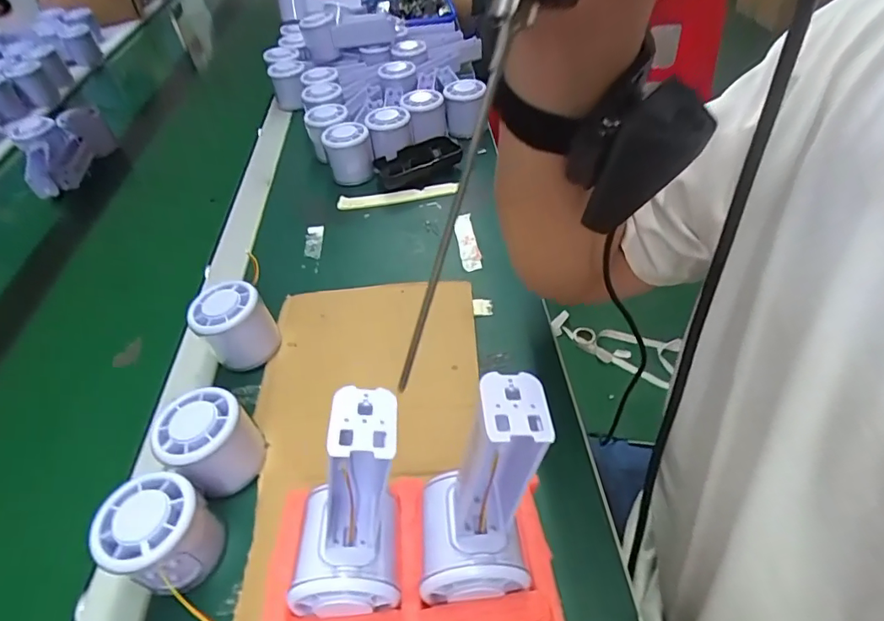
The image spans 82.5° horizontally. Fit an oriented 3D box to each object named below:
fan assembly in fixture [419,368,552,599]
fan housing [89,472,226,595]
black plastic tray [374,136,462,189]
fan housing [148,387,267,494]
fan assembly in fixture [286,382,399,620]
[{"bbox_3d":[0.016,0.088,0.233,0.060,0.124,0.050,-6,45,1],"label":"fan assembly in fixture"},{"bbox_3d":[-0.172,0.136,0.307,0.055,0.047,0.053,-3,45,3],"label":"fan housing"},{"bbox_3d":[-0.029,-0.179,0.619,0.108,0.035,0.057,-21,47,-14],"label":"black plastic tray"},{"bbox_3d":[-0.161,0.090,0.349,0.055,0.049,0.056,-3,45,3],"label":"fan housing"},{"bbox_3d":[-0.046,0.094,0.236,0.066,0.125,0.061,-3,45,3],"label":"fan assembly in fixture"}]

